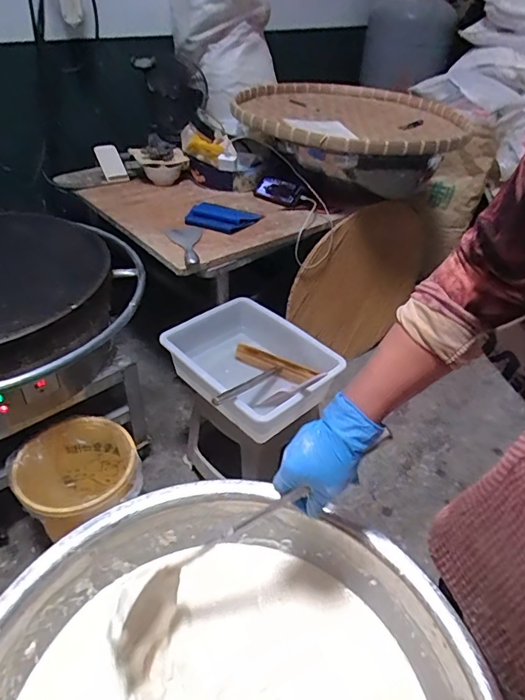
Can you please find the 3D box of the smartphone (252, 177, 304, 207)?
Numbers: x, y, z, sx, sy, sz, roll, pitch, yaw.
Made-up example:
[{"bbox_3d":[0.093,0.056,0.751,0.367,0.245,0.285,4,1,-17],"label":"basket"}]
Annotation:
[{"bbox_3d":[0.051,-0.477,1.439,0.146,0.016,0.087,24,76,19],"label":"smartphone"}]

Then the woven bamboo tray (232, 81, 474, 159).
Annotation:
[{"bbox_3d":[0.278,-0.718,1.510,0.690,0.125,0.765,12,39,9],"label":"woven bamboo tray"}]

